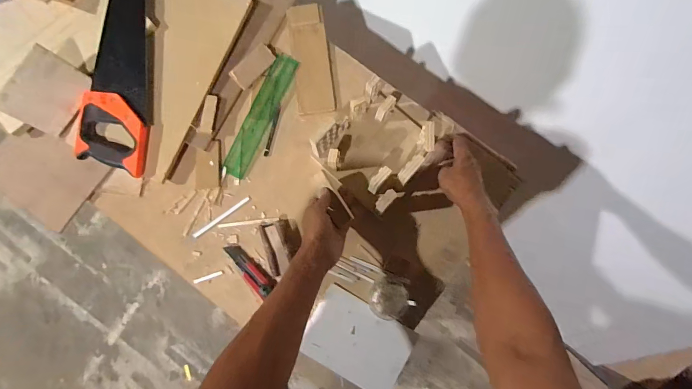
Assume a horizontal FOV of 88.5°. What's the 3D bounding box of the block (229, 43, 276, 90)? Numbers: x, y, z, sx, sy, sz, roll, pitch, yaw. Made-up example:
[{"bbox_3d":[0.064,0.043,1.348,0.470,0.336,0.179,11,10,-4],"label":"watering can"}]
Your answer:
[{"bbox_3d":[-0.184,-0.254,0.701,0.093,0.008,0.040,-48,111,-8],"label":"block"}]

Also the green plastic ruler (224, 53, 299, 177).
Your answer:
[{"bbox_3d":[-0.168,-0.157,0.700,0.051,0.005,0.259,25,84,4],"label":"green plastic ruler"}]

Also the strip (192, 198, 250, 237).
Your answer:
[{"bbox_3d":[-0.236,0.042,0.671,0.121,0.004,0.008,-36,81,-6],"label":"strip"}]

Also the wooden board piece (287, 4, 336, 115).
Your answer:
[{"bbox_3d":[-0.069,-0.269,0.705,0.072,0.023,0.216,-7,80,-1],"label":"wooden board piece"}]

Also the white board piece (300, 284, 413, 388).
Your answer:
[{"bbox_3d":[0.021,0.264,0.639,0.181,0.008,0.129,28,81,5],"label":"white board piece"}]

